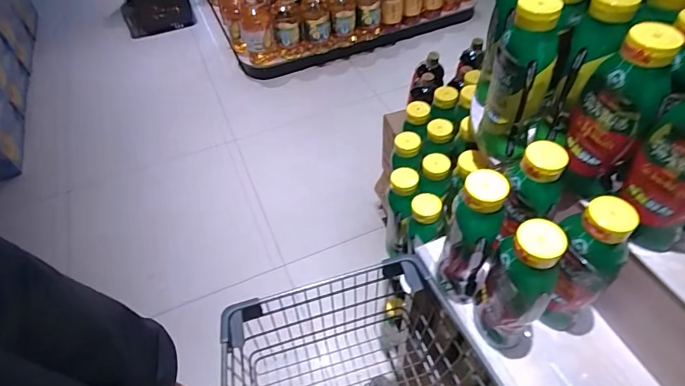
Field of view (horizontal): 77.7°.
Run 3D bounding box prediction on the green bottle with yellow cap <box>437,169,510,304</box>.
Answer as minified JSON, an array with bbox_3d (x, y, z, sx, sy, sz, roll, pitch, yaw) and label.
[{"bbox_3d":[0.187,0.074,0.622,0.065,0.254,0.057,16,53,17],"label":"green bottle with yellow cap"}]

